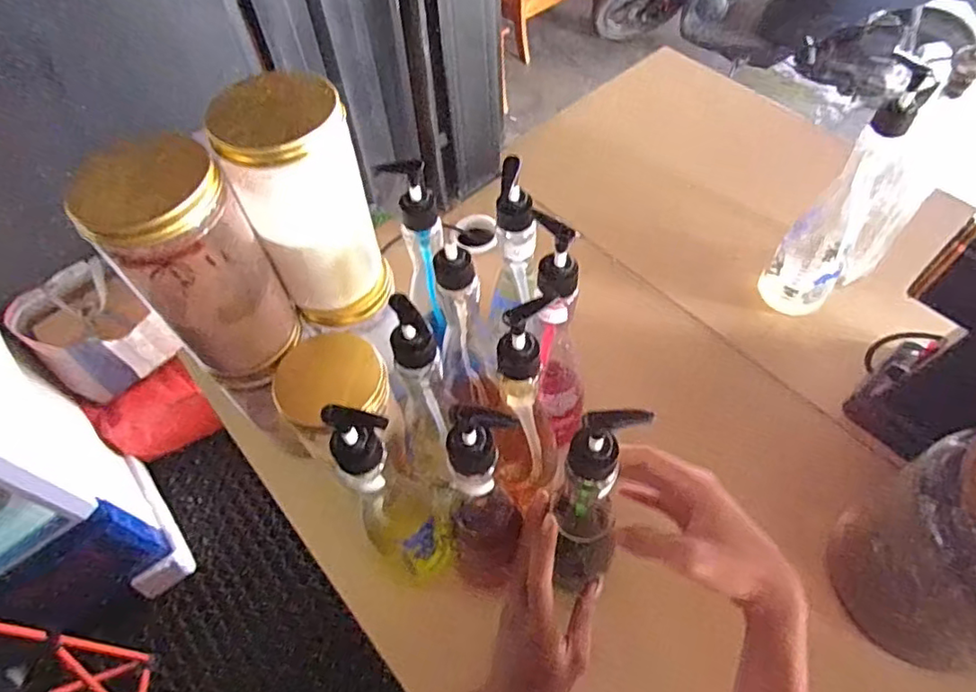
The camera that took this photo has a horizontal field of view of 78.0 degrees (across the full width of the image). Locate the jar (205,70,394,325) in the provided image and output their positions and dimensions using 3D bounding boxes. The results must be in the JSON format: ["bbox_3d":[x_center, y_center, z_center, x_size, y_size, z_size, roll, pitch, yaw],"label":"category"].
[{"bbox_3d":[-0.143,-0.111,0.486,0.088,0.189,0.102,-25,59,-13],"label":"jar"}]

